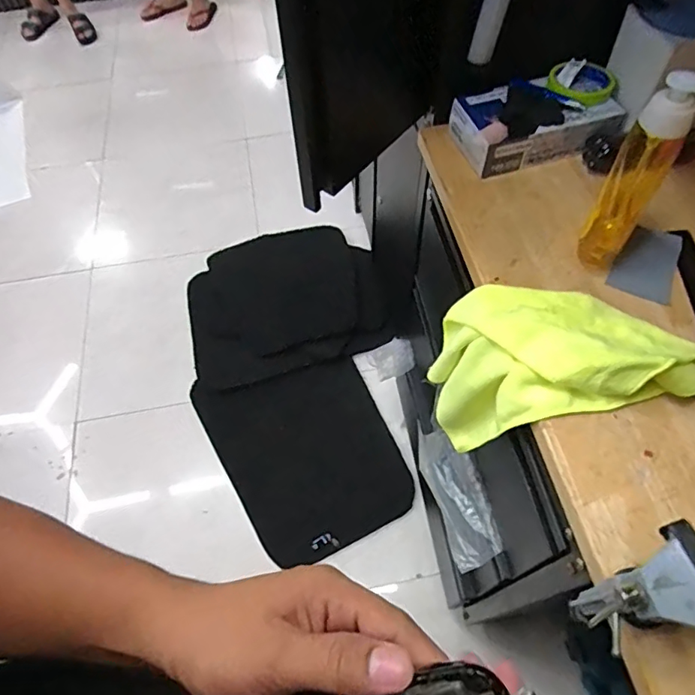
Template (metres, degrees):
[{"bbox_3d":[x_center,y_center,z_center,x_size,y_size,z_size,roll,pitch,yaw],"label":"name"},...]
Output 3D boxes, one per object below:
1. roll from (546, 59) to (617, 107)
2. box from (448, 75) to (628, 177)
[{"bbox_3d":[0.352,-0.400,0.758,0.097,0.027,0.082,23,62,16],"label":"roll"},{"bbox_3d":[0.281,-0.341,0.772,0.220,0.075,0.120,-14,59,-6],"label":"box"}]

